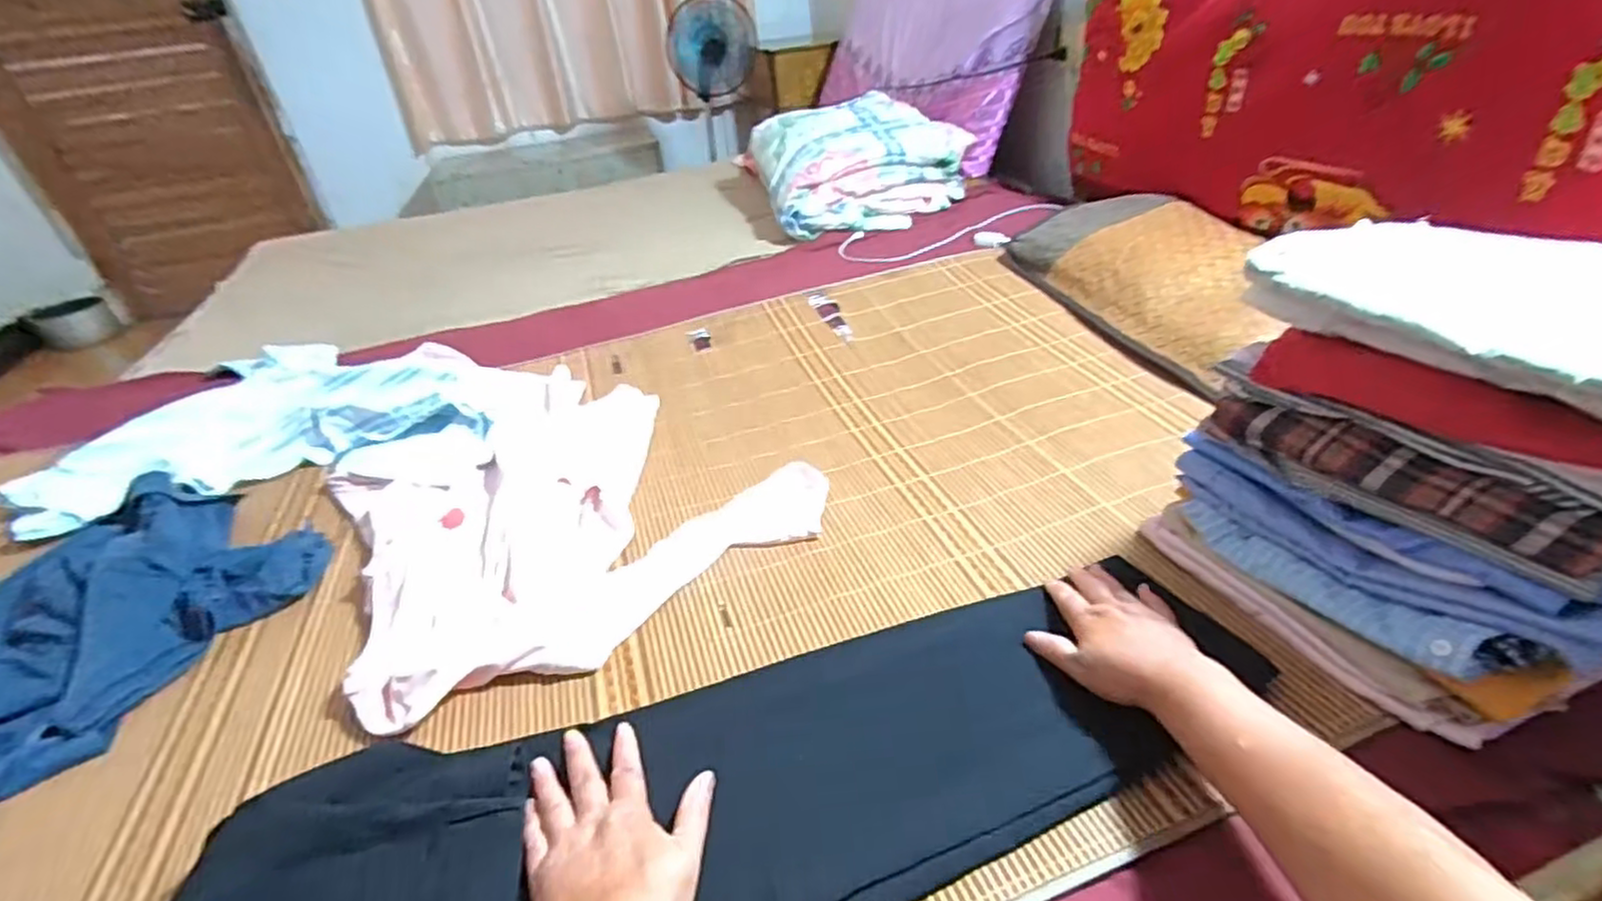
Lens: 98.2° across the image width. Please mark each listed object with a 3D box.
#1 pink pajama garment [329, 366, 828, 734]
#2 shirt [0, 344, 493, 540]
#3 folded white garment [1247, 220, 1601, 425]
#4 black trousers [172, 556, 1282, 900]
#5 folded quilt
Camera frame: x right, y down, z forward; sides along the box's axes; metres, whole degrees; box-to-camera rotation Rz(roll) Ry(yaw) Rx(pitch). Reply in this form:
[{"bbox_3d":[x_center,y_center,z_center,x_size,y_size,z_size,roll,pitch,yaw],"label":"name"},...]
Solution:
[{"bbox_3d":[-0.304,0.042,0.822,0.458,0.031,0.537,-28,40,-30],"label":"pink pajama garment"},{"bbox_3d":[-0.748,-0.075,1.031,0.541,0.054,0.421,-16,36,-16],"label":"shirt"},{"bbox_3d":[0.502,-0.108,0.467,0.208,0.075,0.277,-18,36,-15],"label":"folded white garment"},{"bbox_3d":[-0.015,0.232,0.495,0.780,0.034,0.236,-14,35,-18],"label":"black trousers"},{"bbox_3d":[0.149,-0.689,1.665,0.501,0.210,0.429,-13,35,-8],"label":"folded quilt"}]

